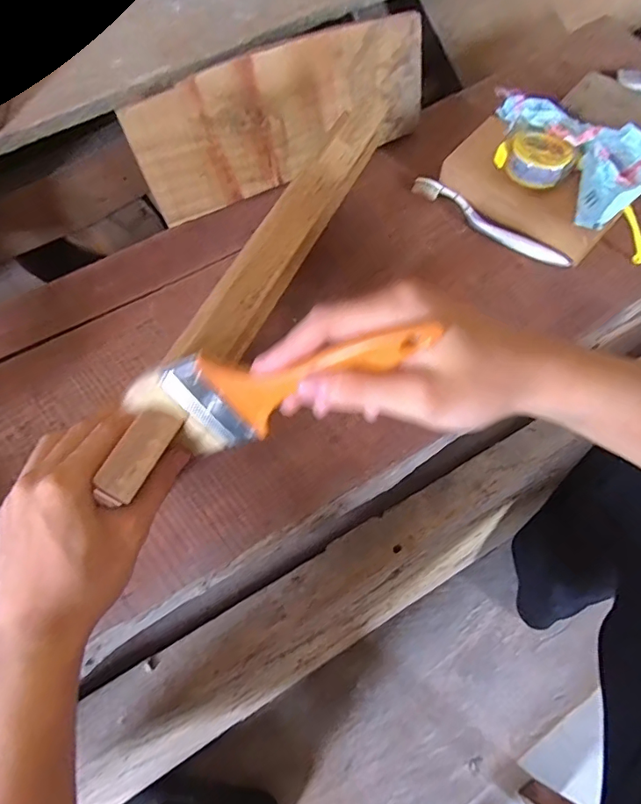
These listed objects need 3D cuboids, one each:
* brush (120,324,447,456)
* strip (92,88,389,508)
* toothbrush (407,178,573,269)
[{"bbox_3d":[-0.030,-0.007,0.278,0.174,0.062,0.027,-17,59,27],"label":"brush"},{"bbox_3d":[-0.039,-0.101,0.353,0.039,0.015,0.372,24,69,13],"label":"strip"},{"bbox_3d":[0.176,-0.190,0.515,0.182,0.017,0.022,39,70,19],"label":"toothbrush"}]

